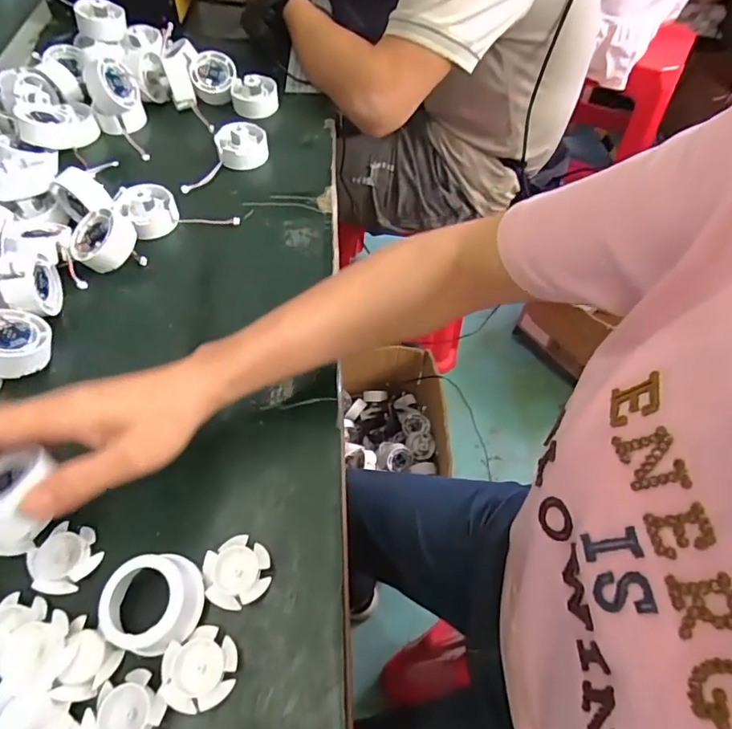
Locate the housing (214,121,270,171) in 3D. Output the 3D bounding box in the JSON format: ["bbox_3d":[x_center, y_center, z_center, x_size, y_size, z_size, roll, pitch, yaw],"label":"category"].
[{"bbox_3d":[-0.138,-0.245,0.561,0.055,0.033,0.055,-11,56,-10],"label":"housing"}]

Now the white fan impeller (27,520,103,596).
[{"bbox_3d":[-0.190,0.122,0.317,0.039,0.009,0.036,1,55,-2],"label":"white fan impeller"}]

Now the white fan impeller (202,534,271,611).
[{"bbox_3d":[-0.080,0.130,0.316,0.040,0.013,0.039,1,55,-2],"label":"white fan impeller"}]

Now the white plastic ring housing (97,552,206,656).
[{"bbox_3d":[-0.123,0.138,0.295,0.052,0.027,0.053,1,55,-2],"label":"white plastic ring housing"}]

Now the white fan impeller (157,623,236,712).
[{"bbox_3d":[-0.094,0.172,0.286,0.040,0.009,0.040,-4,55,-5],"label":"white fan impeller"}]

